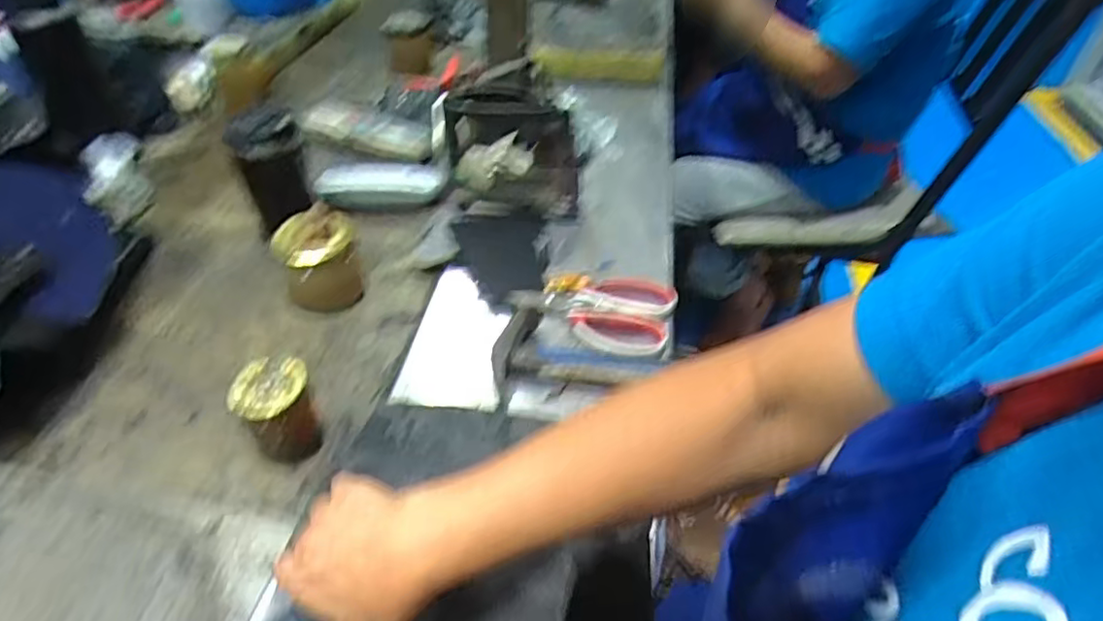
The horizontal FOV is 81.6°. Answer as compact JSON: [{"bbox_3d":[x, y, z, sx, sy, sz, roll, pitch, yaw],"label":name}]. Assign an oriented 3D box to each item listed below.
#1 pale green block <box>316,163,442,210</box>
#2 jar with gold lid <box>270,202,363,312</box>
[{"bbox_3d":[-0.227,-0.165,0.852,0.159,0.041,0.057,-1,43,-4],"label":"pale green block"},{"bbox_3d":[-0.255,-0.065,0.696,0.083,0.112,0.083,-11,44,-15],"label":"jar with gold lid"}]

